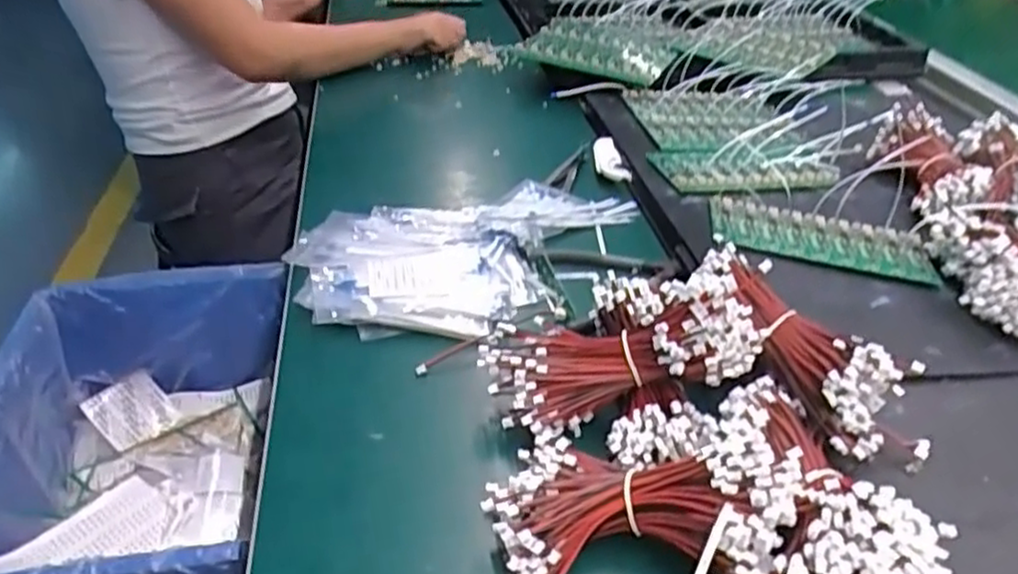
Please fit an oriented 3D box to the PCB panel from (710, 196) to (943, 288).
[{"bbox_3d":[0.289,-0.046,0.674,0.199,0.022,0.086,8,38,8],"label":"PCB panel"}]

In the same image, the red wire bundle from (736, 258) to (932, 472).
[{"bbox_3d":[0.212,0.043,0.484,0.067,0.060,0.171,-20,59,-26],"label":"red wire bundle"}]

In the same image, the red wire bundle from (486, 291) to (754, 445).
[{"bbox_3d":[0.075,0.049,0.491,0.186,0.068,0.071,-14,36,10],"label":"red wire bundle"}]

